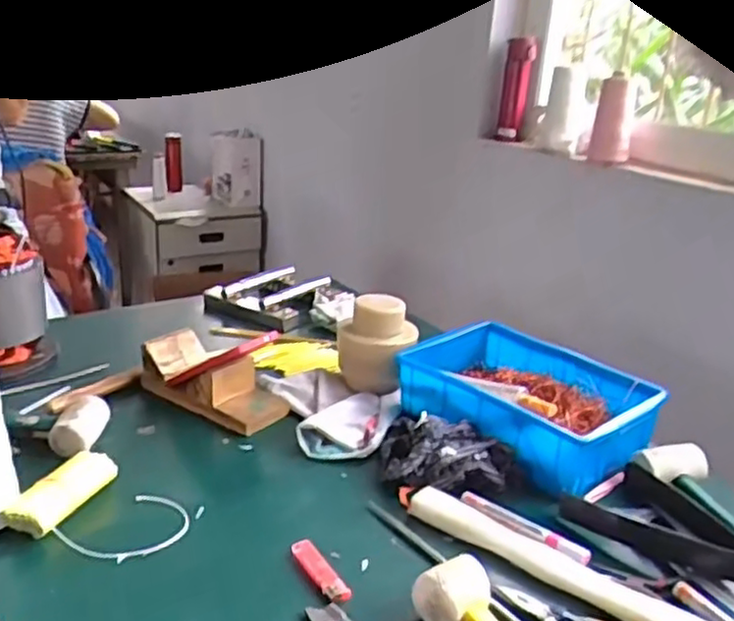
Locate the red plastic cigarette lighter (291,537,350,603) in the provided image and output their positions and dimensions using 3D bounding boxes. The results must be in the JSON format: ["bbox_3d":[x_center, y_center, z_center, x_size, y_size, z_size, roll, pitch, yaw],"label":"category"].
[{"bbox_3d":[-0.043,0.238,0.654,0.025,0.007,0.084,-9,25,-31],"label":"red plastic cigarette lighter"}]

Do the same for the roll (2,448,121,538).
[{"bbox_3d":[-0.304,0.185,0.713,0.051,0.034,0.119,12,23,17],"label":"roll"}]

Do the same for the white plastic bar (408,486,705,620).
[{"bbox_3d":[0.173,0.241,0.679,0.299,0.022,0.030,20,26,34],"label":"white plastic bar"}]

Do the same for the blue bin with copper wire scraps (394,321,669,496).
[{"bbox_3d":[0.198,0.112,0.914,0.216,0.080,0.293,-15,29,-40],"label":"blue bin with copper wire scraps"}]

